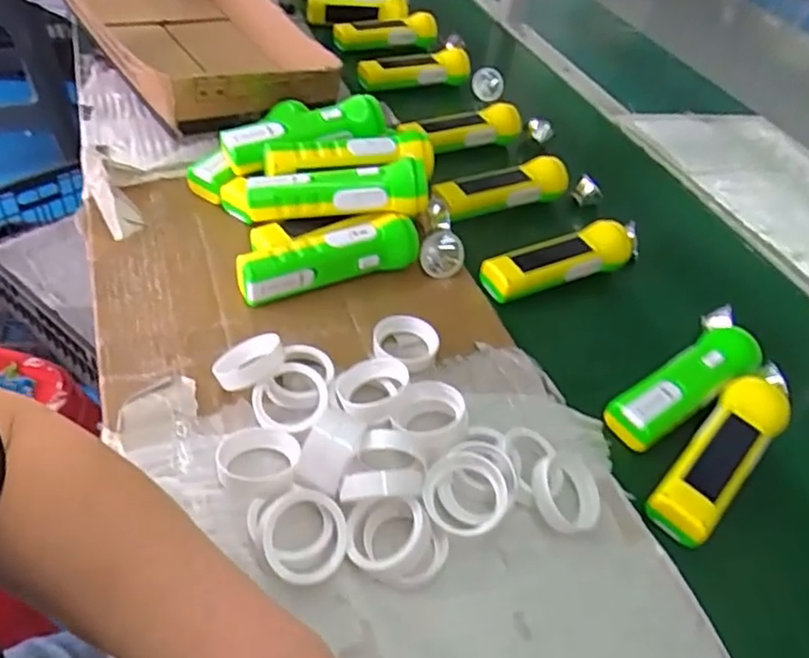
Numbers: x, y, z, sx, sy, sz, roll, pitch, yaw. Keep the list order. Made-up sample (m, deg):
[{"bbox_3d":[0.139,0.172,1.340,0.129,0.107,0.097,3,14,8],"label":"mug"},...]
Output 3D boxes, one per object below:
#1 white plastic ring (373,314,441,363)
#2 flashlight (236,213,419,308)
[{"bbox_3d":[0.001,0.009,0.511,0.053,0.015,0.049,3,47,-3],"label":"white plastic ring"},{"bbox_3d":[-0.068,-0.064,0.554,0.166,0.047,0.045,-16,50,-21],"label":"flashlight"}]

